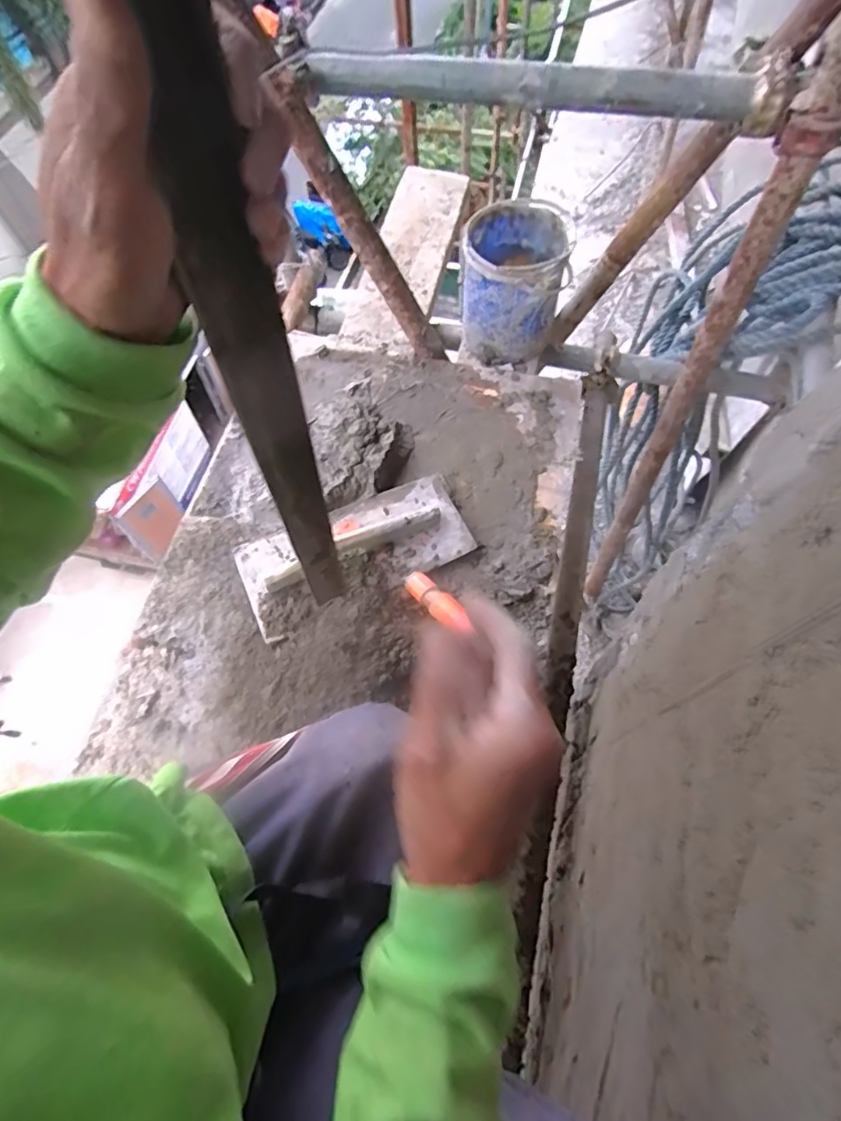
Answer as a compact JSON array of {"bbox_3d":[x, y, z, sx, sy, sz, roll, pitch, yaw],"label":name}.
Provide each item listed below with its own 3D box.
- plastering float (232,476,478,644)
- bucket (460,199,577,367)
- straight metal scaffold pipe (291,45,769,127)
[{"bbox_3d":[-0.093,-0.011,0.847,0.331,0.068,0.163,-23,65,-9],"label":"plastering float"},{"bbox_3d":[0.162,-0.481,1.013,0.165,0.189,0.187,11,64,7],"label":"bucket"},{"bbox_3d":[0.131,-0.617,0.750,0.583,0.057,0.048,10,64,7],"label":"straight metal scaffold pipe"}]

